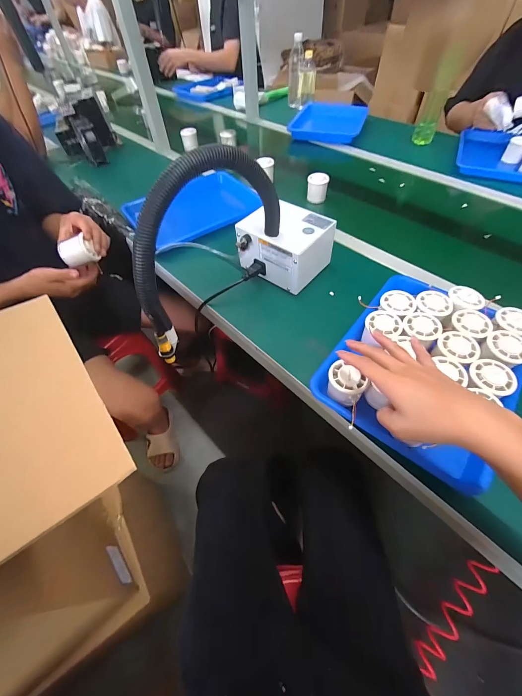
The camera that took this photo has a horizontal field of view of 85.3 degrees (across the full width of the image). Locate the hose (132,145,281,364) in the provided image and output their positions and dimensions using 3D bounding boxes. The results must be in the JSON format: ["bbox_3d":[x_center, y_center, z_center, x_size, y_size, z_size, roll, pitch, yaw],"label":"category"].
[{"bbox_3d":[-0.078,-0.161,0.447,0.038,0.237,0.309,34,62,24],"label":"hose"}]

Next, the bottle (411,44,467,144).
[{"bbox_3d":[0.568,-0.808,0.919,0.067,0.235,0.065,23,58,18],"label":"bottle"}]

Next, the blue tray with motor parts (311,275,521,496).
[{"bbox_3d":[0.254,0.014,0.450,0.239,0.062,0.310,35,63,25],"label":"blue tray with motor parts"}]

